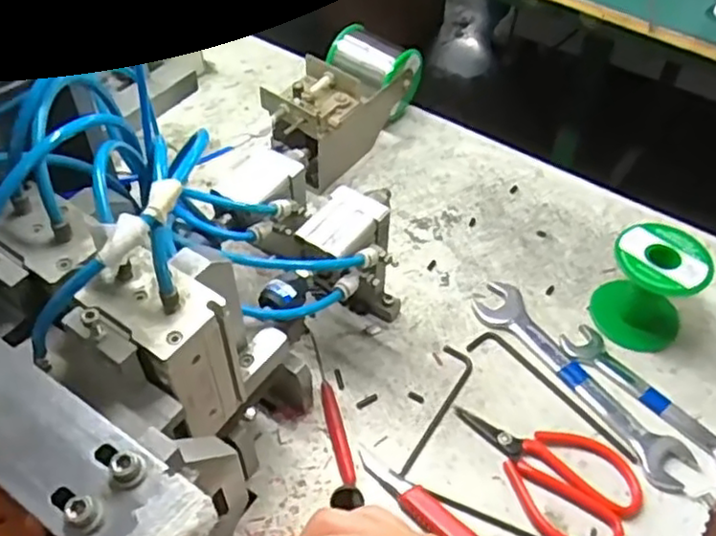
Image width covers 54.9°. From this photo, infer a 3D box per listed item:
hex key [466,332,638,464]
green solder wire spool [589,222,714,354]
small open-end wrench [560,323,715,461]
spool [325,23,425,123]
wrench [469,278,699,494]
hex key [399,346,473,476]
[{"bbox_3d":[0.147,0.091,0.512,0.140,0.004,0.026,34,57,24],"label":"hex key"},{"bbox_3d":[0.221,0.016,0.528,0.068,0.080,0.060,27,54,20],"label":"green solder wire spool"},{"bbox_3d":[0.217,0.096,0.503,0.031,0.009,0.154,-32,58,-25],"label":"small open-end wrench"},{"bbox_3d":[0.014,-0.192,0.692,0.089,0.069,0.064,24,53,18],"label":"spool"},{"bbox_3d":[0.163,0.081,0.516,0.038,0.006,0.199,-28,56,-23],"label":"wrench"},{"bbox_3d":[0.060,0.103,0.499,0.024,0.004,0.111,17,51,12],"label":"hex key"}]

